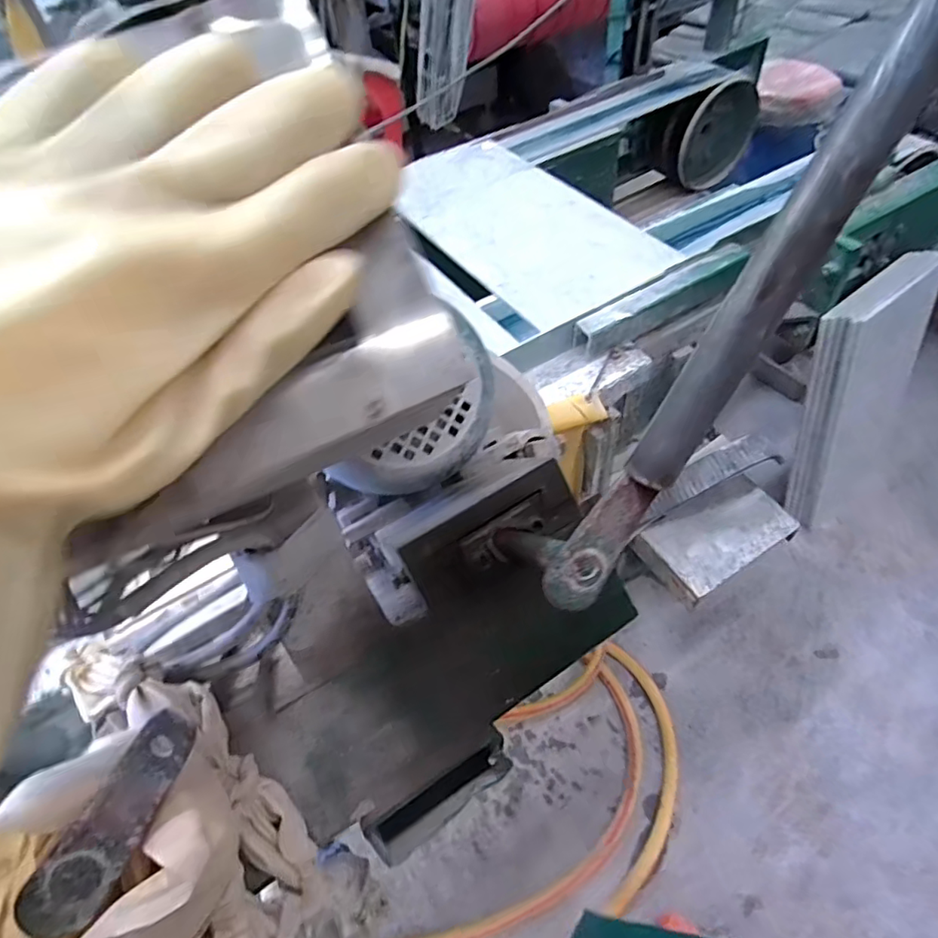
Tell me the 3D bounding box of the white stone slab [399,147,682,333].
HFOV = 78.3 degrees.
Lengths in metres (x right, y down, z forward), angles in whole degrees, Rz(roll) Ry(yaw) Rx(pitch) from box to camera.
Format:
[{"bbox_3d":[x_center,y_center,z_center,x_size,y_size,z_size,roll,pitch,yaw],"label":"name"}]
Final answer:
[{"bbox_3d":[0.075,-0.478,1.095,0.309,0.024,0.619,-31,57,-18],"label":"white stone slab"}]

